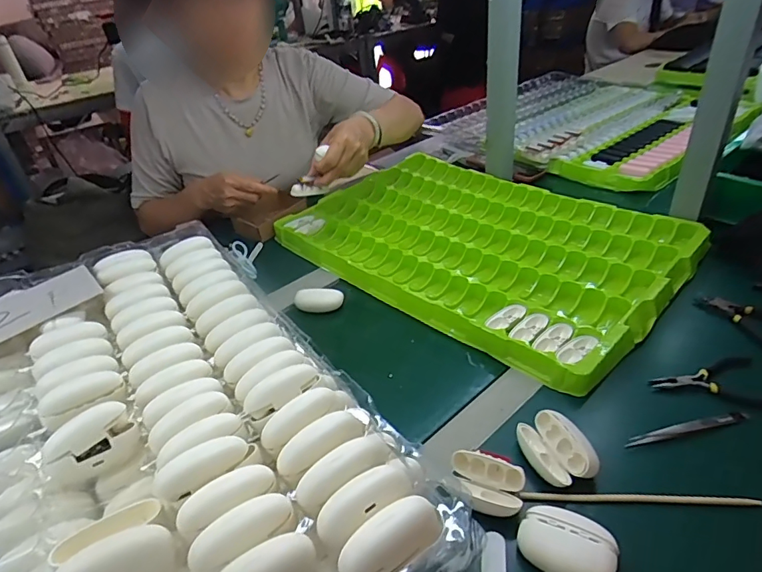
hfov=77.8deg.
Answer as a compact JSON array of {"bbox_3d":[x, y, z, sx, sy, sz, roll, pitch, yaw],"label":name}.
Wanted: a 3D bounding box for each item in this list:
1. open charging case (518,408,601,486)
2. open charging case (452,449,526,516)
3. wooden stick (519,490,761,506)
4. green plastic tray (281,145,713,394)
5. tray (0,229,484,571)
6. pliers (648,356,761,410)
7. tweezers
[{"bbox_3d":[0.158,0.147,0.429,0.048,0.030,0.066,-14,37,-10],"label":"open charging case"},{"bbox_3d":[0.089,0.167,0.402,0.060,0.026,0.045,7,38,17],"label":"open charging case"},{"bbox_3d":[0.215,0.178,0.398,0.187,0.004,0.007,-1,37,7],"label":"wooden stick"},{"bbox_3d":[0.146,-0.080,0.762,0.396,0.046,0.586,-33,44,-31],"label":"green plastic tray"},{"bbox_3d":[-0.262,0.117,0.420,0.420,0.064,0.567,-25,40,-23],"label":"tray"},{"bbox_3d":[0.339,0.100,0.486,0.110,0.006,0.072,-2,37,5],"label":"pliers"},{"bbox_3d":[0.291,0.133,0.448,0.122,0.008,0.011,-11,37,-6],"label":"tweezers"}]

